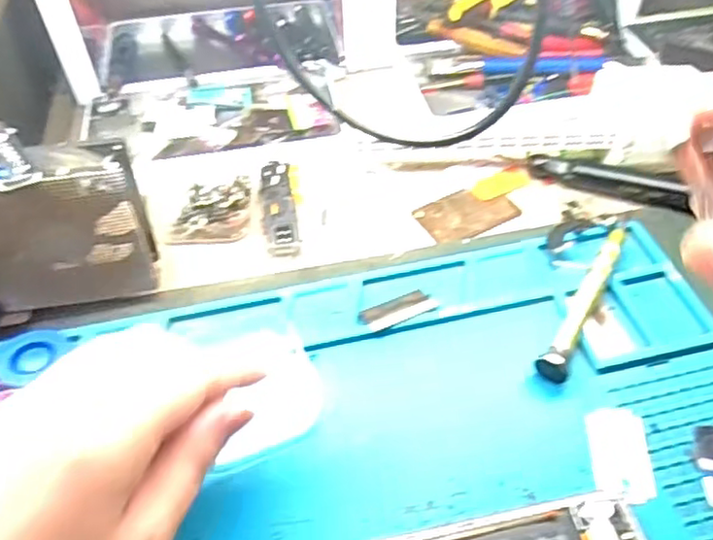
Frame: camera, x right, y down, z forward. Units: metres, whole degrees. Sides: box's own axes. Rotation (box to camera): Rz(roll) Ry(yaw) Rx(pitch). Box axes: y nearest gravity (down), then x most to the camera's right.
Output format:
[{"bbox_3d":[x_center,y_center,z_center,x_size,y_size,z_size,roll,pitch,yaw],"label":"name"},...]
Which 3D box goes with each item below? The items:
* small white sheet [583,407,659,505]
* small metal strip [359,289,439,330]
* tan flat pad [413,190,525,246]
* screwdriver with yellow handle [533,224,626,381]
[{"bbox_3d":[0.115,0.078,0.277,0.026,0.004,0.043,3,49,4],"label":"small white sheet"},{"bbox_3d":[0.022,0.020,0.332,0.041,0.004,0.015,-22,52,-17],"label":"small metal strip"},{"bbox_3d":[0.067,-0.035,0.387,0.056,0.004,0.038,-23,52,-18],"label":"tan flat pad"},{"bbox_3d":[0.119,0.014,0.325,0.012,0.015,0.106,25,54,22],"label":"screwdriver with yellow handle"}]

